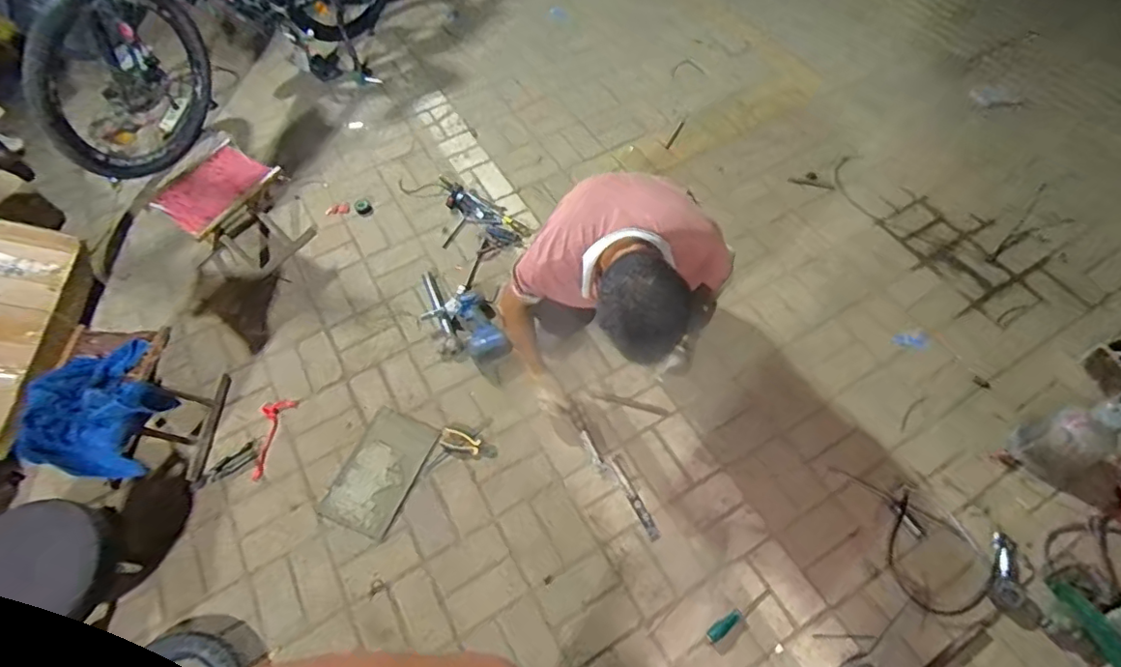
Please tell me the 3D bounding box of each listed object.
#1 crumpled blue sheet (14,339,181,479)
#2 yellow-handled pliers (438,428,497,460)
[{"bbox_3d":[-1.136,0.178,1.357,0.283,0.175,0.332,18,61,11],"label":"crumpled blue sheet"},{"bbox_3d":[-0.254,0.310,1.513,0.165,0.012,0.056,21,62,12],"label":"yellow-handled pliers"}]

